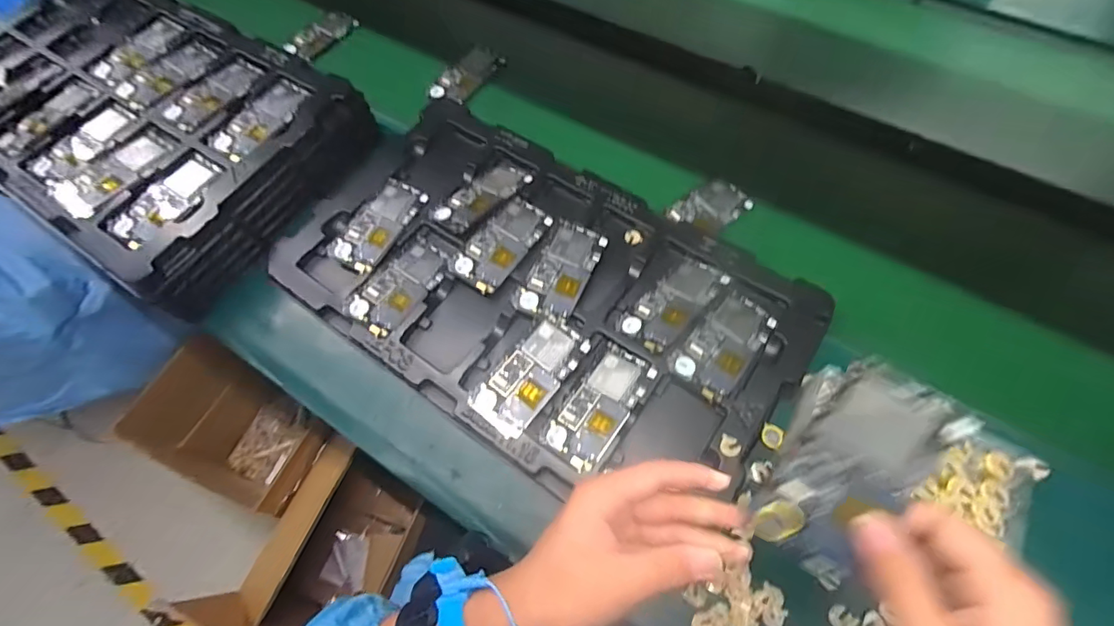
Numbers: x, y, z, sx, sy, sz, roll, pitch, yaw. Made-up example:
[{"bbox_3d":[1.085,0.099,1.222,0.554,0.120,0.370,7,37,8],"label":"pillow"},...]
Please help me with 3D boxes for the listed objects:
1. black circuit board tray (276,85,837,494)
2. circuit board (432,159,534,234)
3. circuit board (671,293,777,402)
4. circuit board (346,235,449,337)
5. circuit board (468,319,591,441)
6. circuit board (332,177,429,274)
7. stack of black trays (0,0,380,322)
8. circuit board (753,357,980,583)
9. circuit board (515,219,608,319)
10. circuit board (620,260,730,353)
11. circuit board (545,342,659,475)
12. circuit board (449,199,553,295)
[{"bbox_3d":[-0.031,-0.033,0.543,0.557,0.026,0.317,33,70,15],"label":"black circuit board tray"},{"bbox_3d":[-0.091,-0.143,0.587,0.057,0.012,0.118,40,72,18],"label":"circuit board"},{"bbox_3d":[0.174,0.031,0.501,0.064,0.011,0.119,36,71,16],"label":"circuit board"},{"bbox_3d":[-0.176,-0.032,0.547,0.063,0.006,0.119,32,69,15],"label":"circuit board"},{"bbox_3d":[-0.027,0.063,0.493,0.061,0.011,0.124,35,70,16],"label":"circuit board"},{"bbox_3d":[-0.213,-0.108,0.584,0.063,0.008,0.124,27,68,13],"label":"circuit board"},{"bbox_3d":[-0.561,-0.266,0.642,0.589,0.077,0.331,30,69,14],"label":"stack of black trays"},{"bbox_3d":[0.173,0.095,0.287,0.062,0.006,0.128,32,107,18],"label":"circuit board"},{"bbox_3d":[0.006,-0.049,0.546,0.062,0.005,0.121,23,67,12],"label":"circuit board"},{"bbox_3d":[0.125,-0.014,0.519,0.119,0.012,0.056,-42,71,-17],"label":"circuit board"},{"bbox_3d":[0.043,0.091,0.481,0.058,0.012,0.122,33,70,15],"label":"circuit board"},{"bbox_3d":[-0.063,-0.080,0.560,0.060,0.006,0.120,33,70,15],"label":"circuit board"}]

